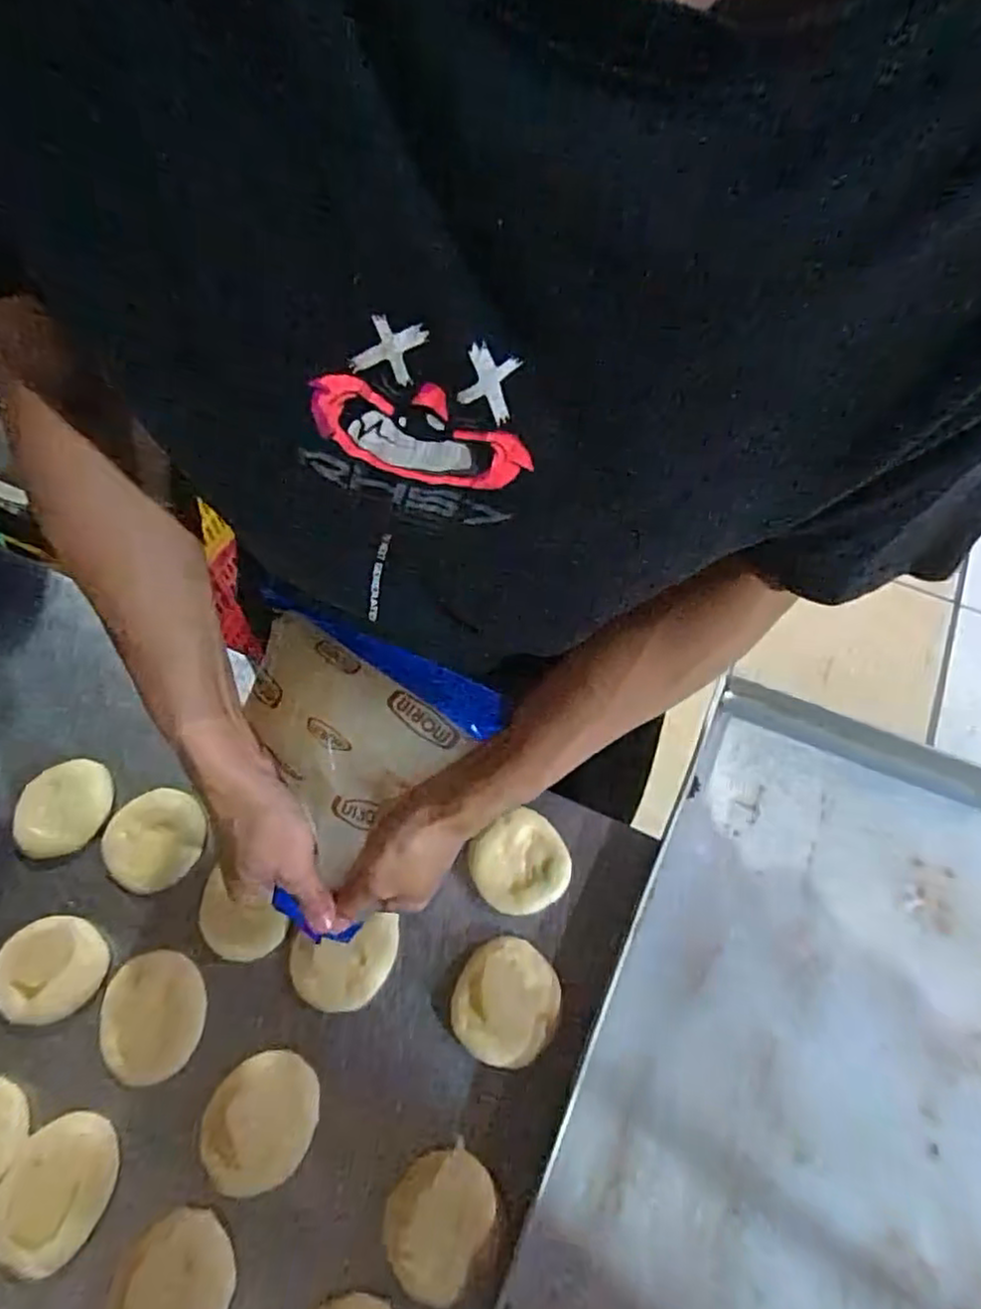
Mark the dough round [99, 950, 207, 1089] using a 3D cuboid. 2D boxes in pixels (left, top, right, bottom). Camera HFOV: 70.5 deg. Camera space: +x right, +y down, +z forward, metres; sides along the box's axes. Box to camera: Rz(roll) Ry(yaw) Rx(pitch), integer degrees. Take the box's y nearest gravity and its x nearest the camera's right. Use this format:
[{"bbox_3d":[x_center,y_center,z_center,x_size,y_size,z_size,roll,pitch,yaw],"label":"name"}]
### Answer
[{"bbox_3d":[-0.228,0.242,0.466,0.063,0.010,0.076,1,62,1],"label":"dough round"}]

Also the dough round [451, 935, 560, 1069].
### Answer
[{"bbox_3d":[0.011,0.234,0.471,0.067,0.011,0.075,21,64,11],"label":"dough round"}]

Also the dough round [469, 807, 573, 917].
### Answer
[{"bbox_3d":[0.022,0.155,0.515,0.069,0.009,0.070,0,62,0],"label":"dough round"}]

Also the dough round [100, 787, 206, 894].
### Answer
[{"bbox_3d":[-0.255,0.138,0.525,0.071,0.007,0.073,0,62,0],"label":"dough round"}]

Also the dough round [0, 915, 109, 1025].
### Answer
[{"bbox_3d":[-0.307,0.218,0.481,0.071,0.009,0.066,0,62,0],"label":"dough round"}]

